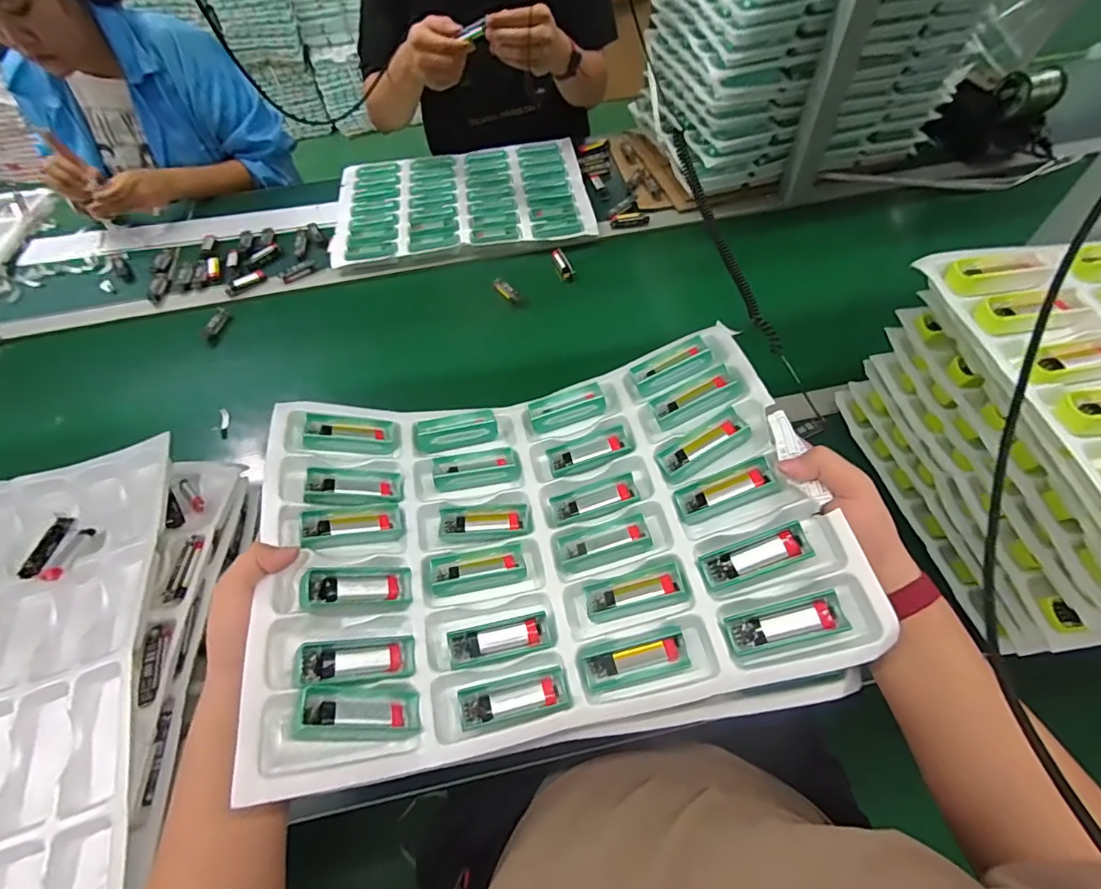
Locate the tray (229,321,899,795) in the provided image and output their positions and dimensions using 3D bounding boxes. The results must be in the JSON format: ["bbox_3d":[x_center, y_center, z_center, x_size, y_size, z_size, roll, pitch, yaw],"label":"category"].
[{"bbox_3d":[-0.005,0.064,0.421,0.418,0.082,0.310,-12,57,-4],"label":"tray"}]

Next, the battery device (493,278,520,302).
[{"bbox_3d":[-0.069,-0.245,0.802,0.017,0.011,0.056,-40,63,-20],"label":"battery device"}]

